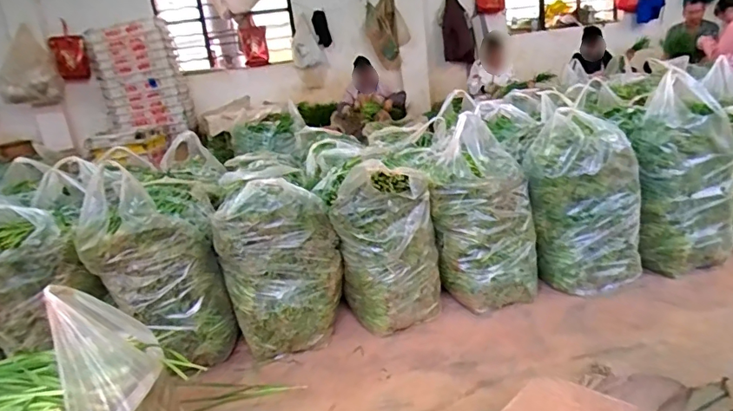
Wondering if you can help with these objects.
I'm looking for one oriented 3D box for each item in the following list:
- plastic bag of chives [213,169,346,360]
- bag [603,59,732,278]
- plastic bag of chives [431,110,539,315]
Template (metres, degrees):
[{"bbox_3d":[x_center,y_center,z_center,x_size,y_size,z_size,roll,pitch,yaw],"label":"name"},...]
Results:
[{"bbox_3d":[-0.282,0.190,1.509,0.308,0.493,0.319,-20,21,-36],"label":"plastic bag of chives"},{"bbox_3d":[1.020,-0.115,1.642,0.306,0.580,0.327,-6,16,3],"label":"bag"},{"bbox_3d":[0.372,0.028,1.515,0.296,0.532,0.219,-2,17,17],"label":"plastic bag of chives"}]

